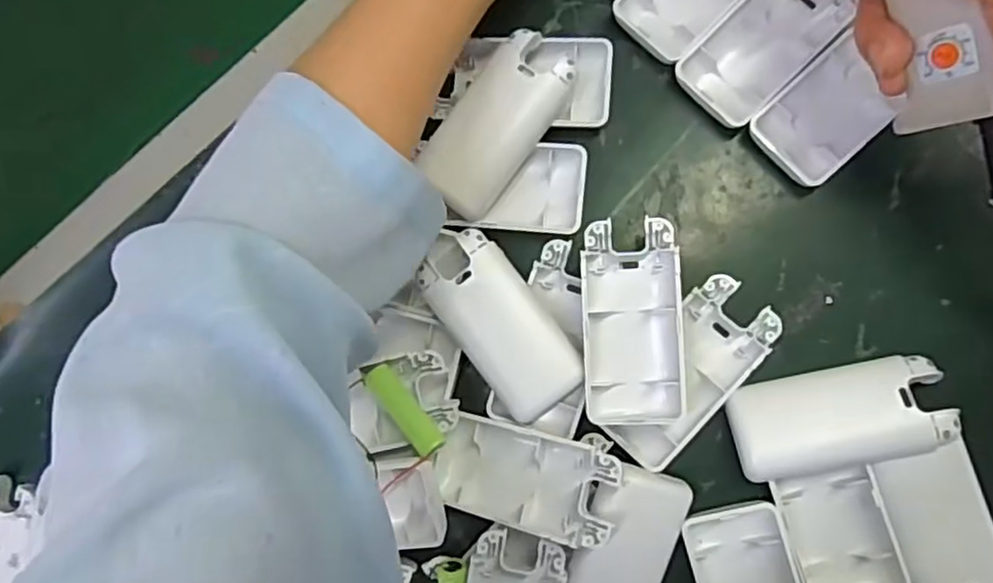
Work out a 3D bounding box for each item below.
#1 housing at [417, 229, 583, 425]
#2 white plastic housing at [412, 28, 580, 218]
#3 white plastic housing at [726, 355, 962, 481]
[{"bbox_3d":[0.002,0.017,0.335,0.045,0.011,0.090,-36,83,5],"label":"housing"},{"bbox_3d":[-0.001,-0.084,0.347,0.046,0.027,0.091,36,93,8],"label":"white plastic housing"},{"bbox_3d":[0.157,0.058,0.319,0.092,0.026,0.043,-14,85,8],"label":"white plastic housing"}]

